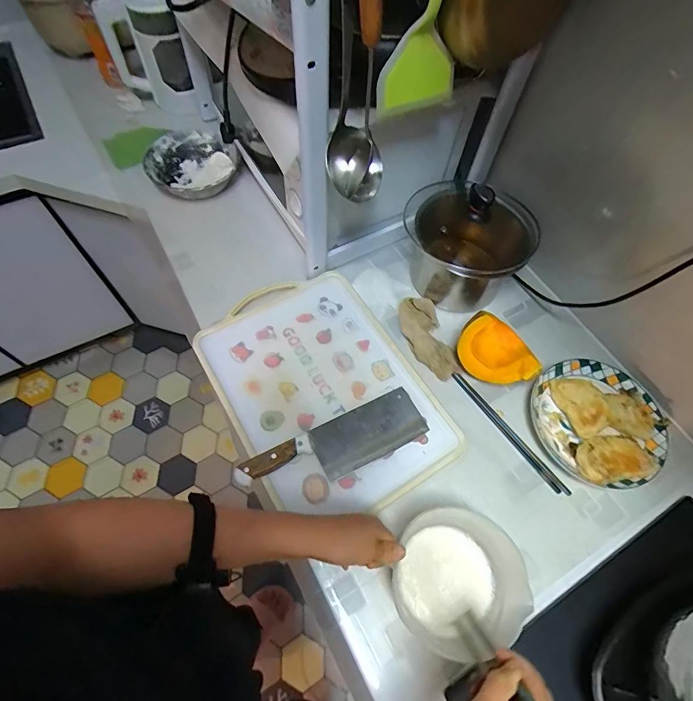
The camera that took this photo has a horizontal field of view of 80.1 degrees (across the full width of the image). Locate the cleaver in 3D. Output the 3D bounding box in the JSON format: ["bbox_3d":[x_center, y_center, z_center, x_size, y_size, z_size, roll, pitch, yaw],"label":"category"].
[{"bbox_3d":[-0.015,0.138,0.590,0.271,0.021,0.082,-24,66,-15],"label":"cleaver"}]

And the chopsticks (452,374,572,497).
[{"bbox_3d":[0.250,0.126,0.640,0.020,0.012,0.231,-32,68,-18],"label":"chopsticks"}]

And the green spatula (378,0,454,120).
[{"bbox_3d":[0.092,-0.376,0.432,0.112,0.240,0.017,-30,68,-17],"label":"green spatula"}]

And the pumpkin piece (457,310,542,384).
[{"bbox_3d":[0.239,-0.003,0.656,0.118,0.097,0.094,20,63,8],"label":"pumpkin piece"}]

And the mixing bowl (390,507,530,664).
[{"bbox_3d":[0.128,0.272,0.498,0.139,0.083,0.139,1,62,-2],"label":"mixing bowl"}]

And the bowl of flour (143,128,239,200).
[{"bbox_3d":[-0.305,-0.360,0.818,0.154,0.074,0.161,1,62,-2],"label":"bowl of flour"}]

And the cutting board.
[{"bbox_3d":[-0.037,0.058,0.647,0.278,0.019,0.387,-28,67,-16],"label":"cutting board"}]

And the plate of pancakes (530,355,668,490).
[{"bbox_3d":[0.384,0.104,0.629,0.187,0.046,0.190,1,62,-2],"label":"plate of pancakes"}]

